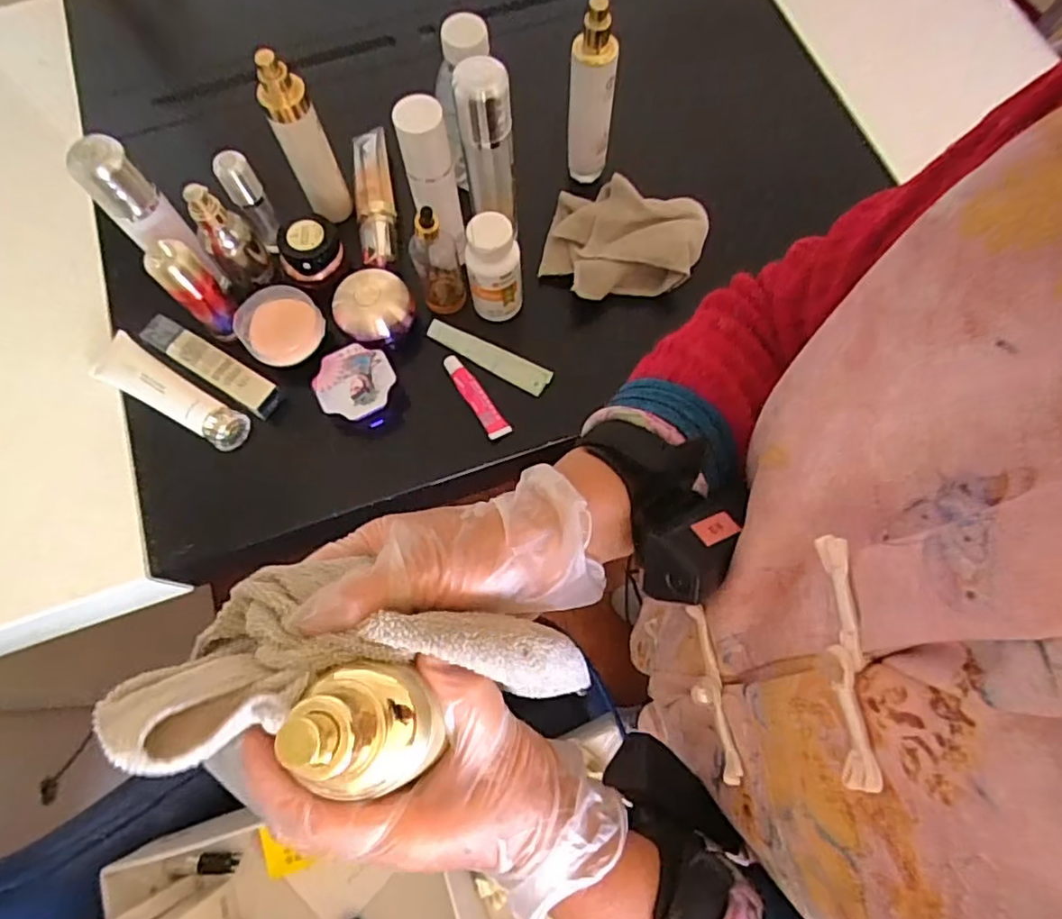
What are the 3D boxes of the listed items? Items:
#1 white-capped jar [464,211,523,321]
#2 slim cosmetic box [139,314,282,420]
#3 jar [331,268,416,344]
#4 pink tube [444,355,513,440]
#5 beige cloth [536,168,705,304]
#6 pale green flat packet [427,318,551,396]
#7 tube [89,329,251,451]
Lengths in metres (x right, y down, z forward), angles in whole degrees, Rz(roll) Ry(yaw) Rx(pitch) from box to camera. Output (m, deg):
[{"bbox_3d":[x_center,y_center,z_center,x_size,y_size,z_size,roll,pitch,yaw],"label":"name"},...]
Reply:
[{"bbox_3d":[-0.034,-0.177,0.579,0.053,0.108,0.042,-8,71,-2],"label":"white-capped jar"},{"bbox_3d":[-0.312,-0.094,0.599,0.153,0.022,0.032,32,75,11],"label":"slim cosmetic box"},{"bbox_3d":[-0.155,-0.151,0.609,0.074,0.045,0.077,0,71,1],"label":"jar"},{"bbox_3d":[-0.054,-0.060,0.601,0.021,0.021,0.094,-32,74,-10],"label":"pink tube"},{"bbox_3d":[0.088,-0.216,0.631,0.156,0.049,0.141,23,73,9],"label":"beige cloth"},{"bbox_3d":[-0.043,-0.104,0.613,0.131,0.006,0.028,25,73,9],"label":"pale green flat packet"},{"bbox_3d":[-0.351,-0.064,0.605,0.173,0.033,0.050,30,74,10],"label":"tube"}]

